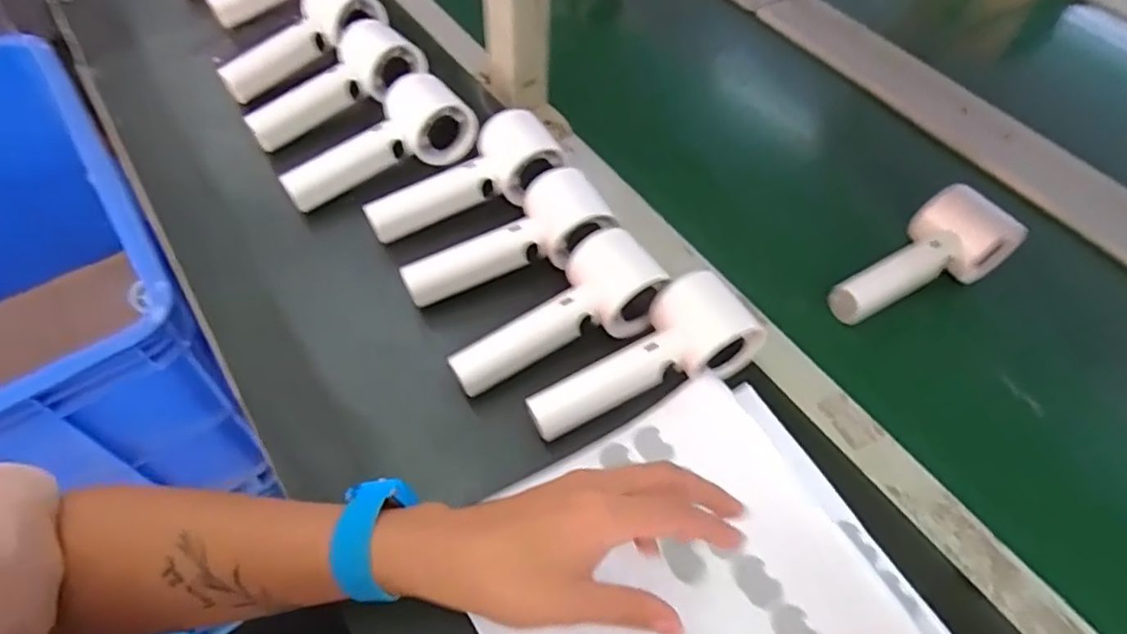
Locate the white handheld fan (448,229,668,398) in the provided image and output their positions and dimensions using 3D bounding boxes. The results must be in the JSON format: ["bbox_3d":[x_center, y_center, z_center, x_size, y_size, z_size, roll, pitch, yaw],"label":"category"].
[{"bbox_3d":[-0.006,0.002,0.441,0.148,0.047,0.056,-31,61,-7],"label":"white handheld fan"}]

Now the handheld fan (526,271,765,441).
[{"bbox_3d":[0.049,0.030,0.424,0.150,0.048,0.055,-27,59,-3],"label":"handheld fan"}]

